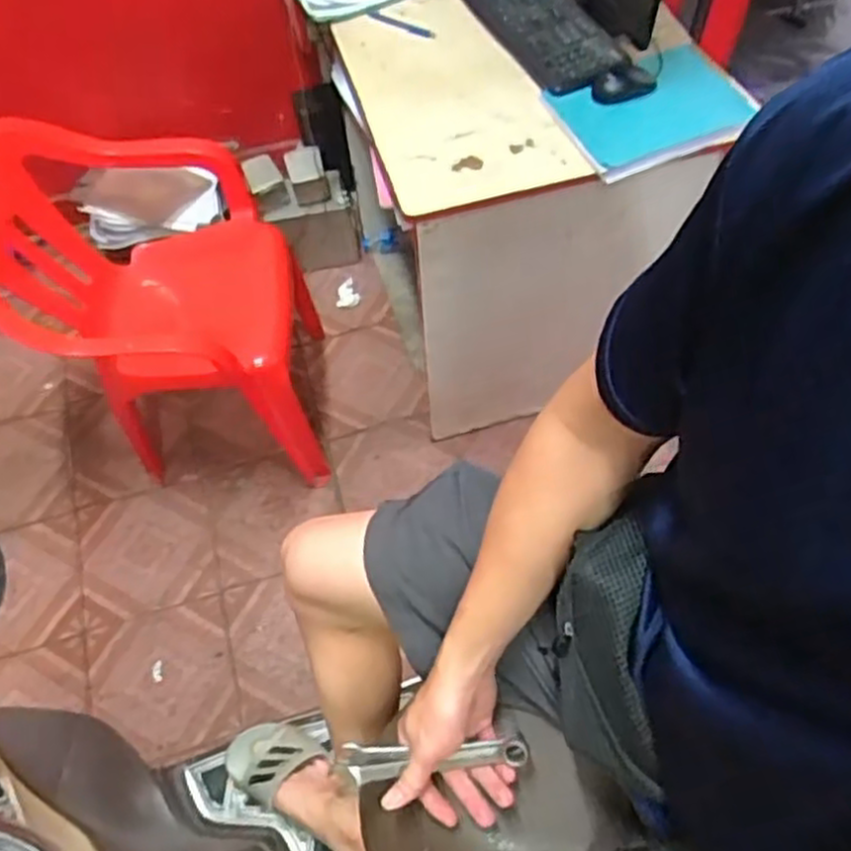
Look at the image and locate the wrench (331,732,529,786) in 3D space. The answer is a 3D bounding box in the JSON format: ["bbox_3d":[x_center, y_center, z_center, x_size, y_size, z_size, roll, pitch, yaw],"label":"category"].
[{"bbox_3d":[0.004,0.282,0.641,0.165,0.011,0.035,-4,84,5],"label":"wrench"}]

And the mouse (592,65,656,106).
[{"bbox_3d":[0.323,-0.552,1.234,0.107,0.029,0.049,-14,61,-5],"label":"mouse"}]

